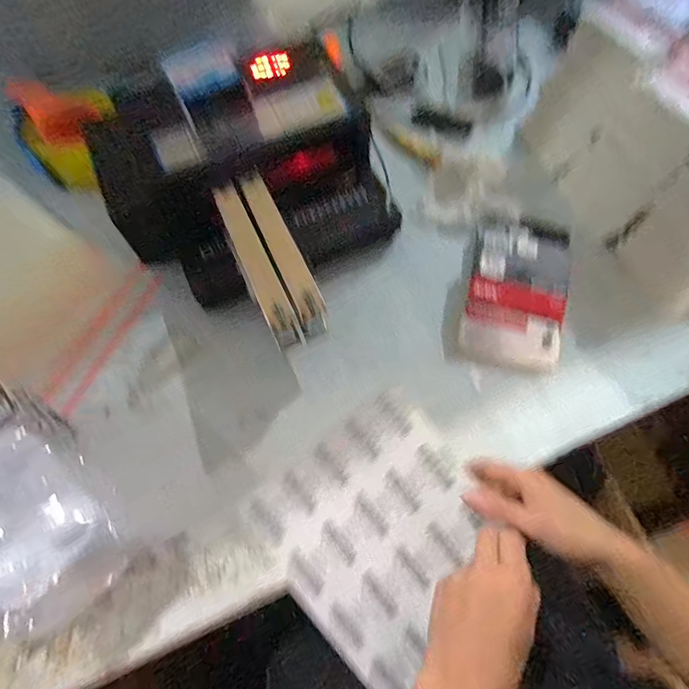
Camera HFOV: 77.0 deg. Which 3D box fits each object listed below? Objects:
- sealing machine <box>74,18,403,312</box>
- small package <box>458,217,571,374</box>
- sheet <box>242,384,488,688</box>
[{"bbox_3d":[-0.113,-0.201,0.497,0.299,0.151,0.222,-23,68,-10],"label":"sealing machine"},{"bbox_3d":[0.192,-0.068,0.492,0.115,0.053,0.179,9,67,4],"label":"small package"},{"bbox_3d":[0.038,0.178,0.400,0.193,0.023,0.210,-40,83,3],"label":"sheet"}]

